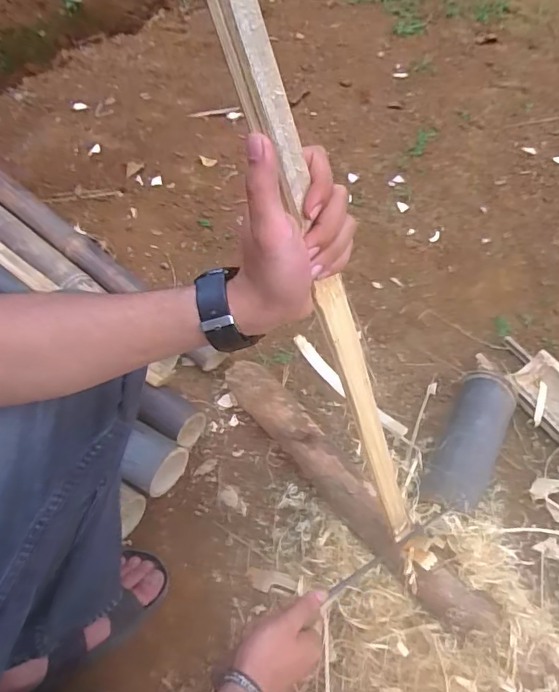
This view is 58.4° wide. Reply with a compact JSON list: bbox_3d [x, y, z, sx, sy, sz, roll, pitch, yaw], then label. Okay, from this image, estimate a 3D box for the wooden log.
[{"bbox_3d":[0.089,0.197,0.740,0.072,0.056,0.504,-35,59,-19],"label":"wooden log"}]

